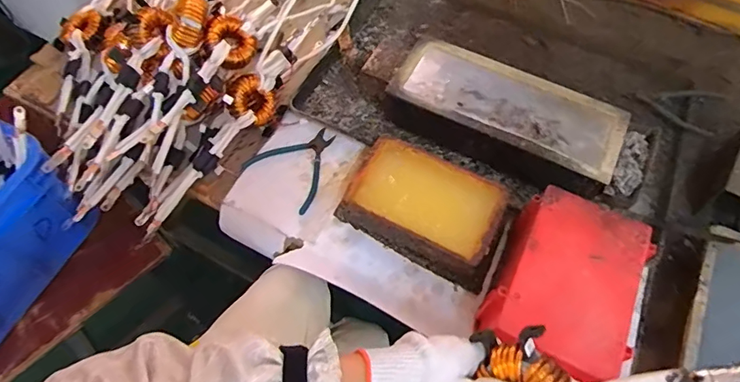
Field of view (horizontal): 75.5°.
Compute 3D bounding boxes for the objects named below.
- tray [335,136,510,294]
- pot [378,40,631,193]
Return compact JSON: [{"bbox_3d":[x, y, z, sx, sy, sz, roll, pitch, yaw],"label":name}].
[{"bbox_3d":[0.078,0.023,0.684,0.216,0.072,0.145,27,63,12],"label":"tray"},{"bbox_3d":[0.201,-0.109,0.749,0.340,0.091,0.166,26,63,12],"label":"pot"}]

